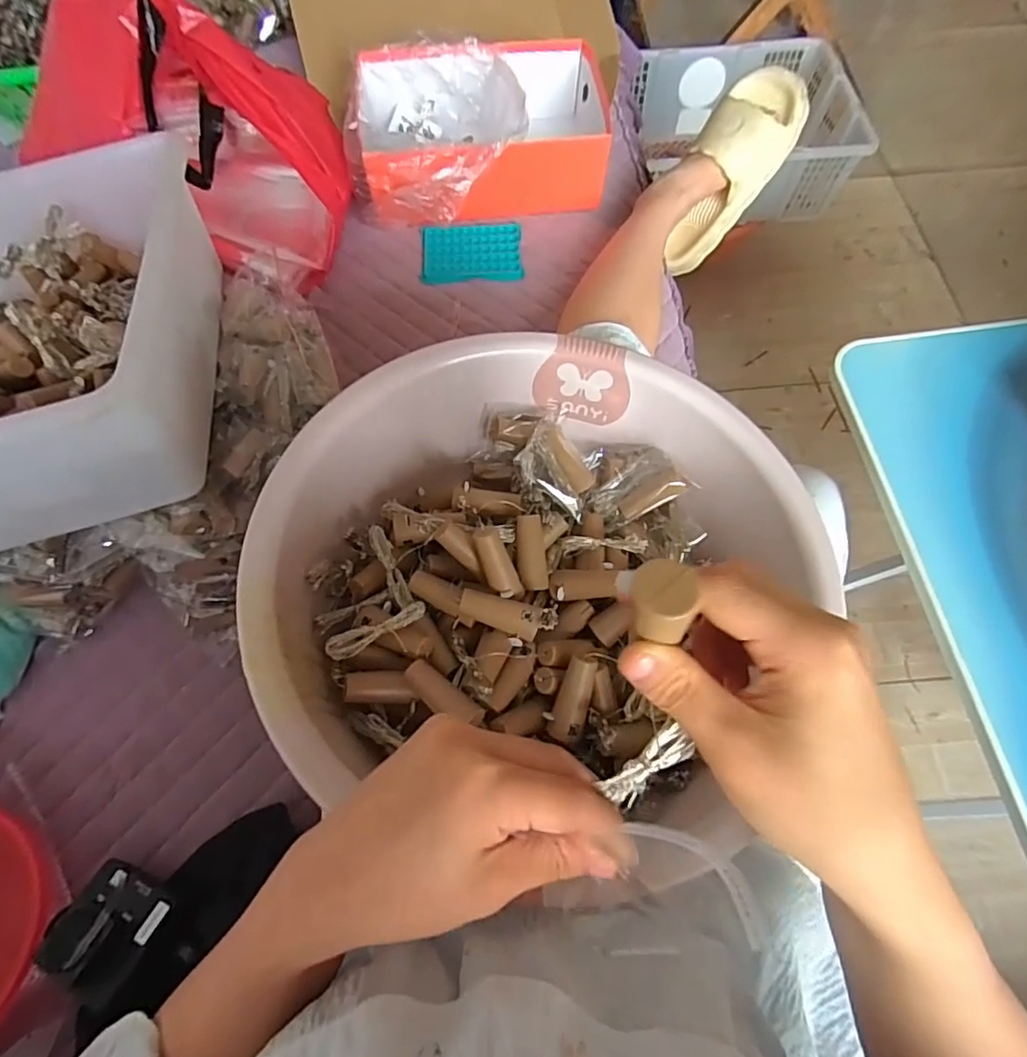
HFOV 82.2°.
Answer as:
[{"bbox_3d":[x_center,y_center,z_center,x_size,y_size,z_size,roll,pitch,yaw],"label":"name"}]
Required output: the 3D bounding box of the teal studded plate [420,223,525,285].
[{"bbox_3d":[-0.052,-0.347,0.739,0.123,0.012,0.089,-5,66,-1],"label":"teal studded plate"}]

